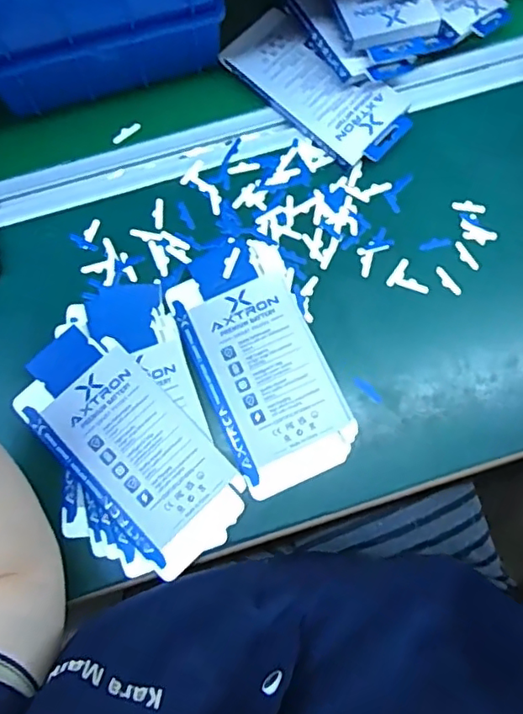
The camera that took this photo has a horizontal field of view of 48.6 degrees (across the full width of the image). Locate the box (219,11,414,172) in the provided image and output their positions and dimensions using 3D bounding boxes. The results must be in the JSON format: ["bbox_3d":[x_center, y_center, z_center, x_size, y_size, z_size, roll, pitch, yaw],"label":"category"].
[{"bbox_3d":[0.049,-0.228,0.496,0.162,0.021,0.073,39,79,9],"label":"box"}]

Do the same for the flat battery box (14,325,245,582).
[{"bbox_3d":[-0.099,0.064,0.428,0.089,0.007,0.189,-43,80,-9],"label":"flat battery box"}]

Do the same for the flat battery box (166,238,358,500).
[{"bbox_3d":[-0.002,0.002,0.448,0.094,0.007,0.192,-22,77,-5],"label":"flat battery box"}]

